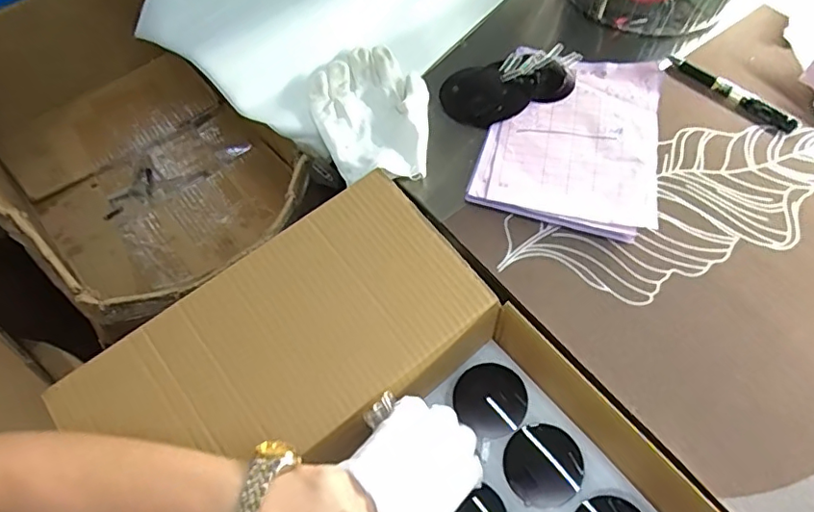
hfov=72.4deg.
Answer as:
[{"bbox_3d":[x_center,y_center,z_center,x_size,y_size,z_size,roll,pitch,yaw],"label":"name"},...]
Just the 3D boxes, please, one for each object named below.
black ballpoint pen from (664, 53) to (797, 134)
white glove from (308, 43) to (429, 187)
[{"bbox_3d":[0.329,-0.168,0.568,0.021,0.010,0.140,-41,67,-21],"label":"black ballpoint pen"},{"bbox_3d":[-0.034,-0.144,0.545,0.112,0.013,0.167,-12,60,-7],"label":"white glove"}]

